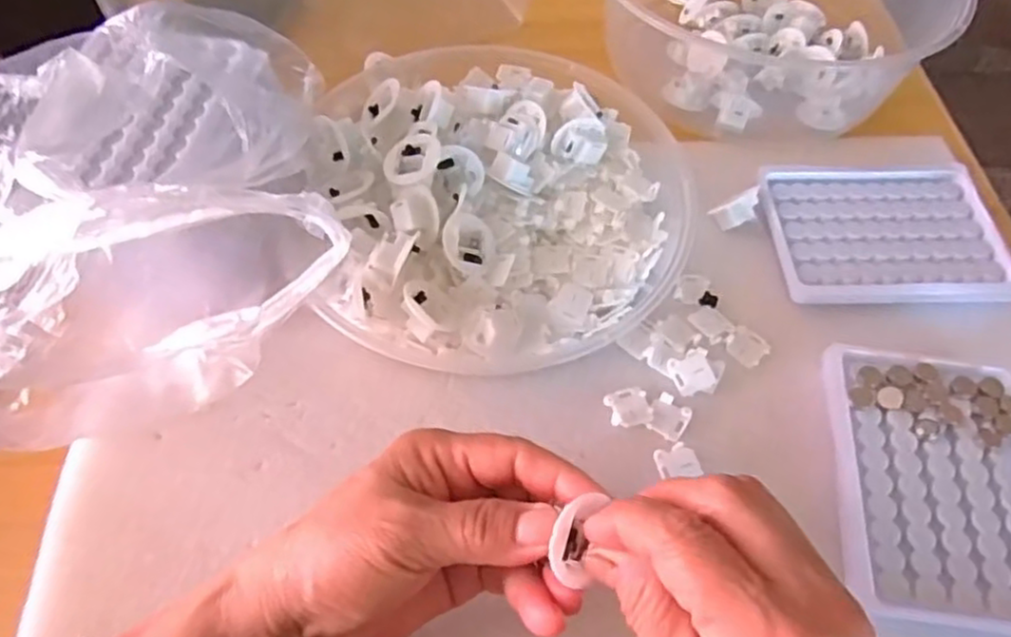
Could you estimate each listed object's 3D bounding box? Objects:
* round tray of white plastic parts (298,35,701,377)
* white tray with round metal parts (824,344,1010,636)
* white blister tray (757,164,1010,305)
[{"bbox_3d":[-0.002,-0.081,0.393,0.202,0.044,0.236,-1,59,-2],"label":"round tray of white plastic parts"},{"bbox_3d":[0.205,0.078,0.325,0.096,0.017,0.128,8,59,3],"label":"white tray with round metal parts"},{"bbox_3d":[0.223,-0.052,0.409,0.136,0.014,0.105,1,59,-1],"label":"white blister tray"}]

